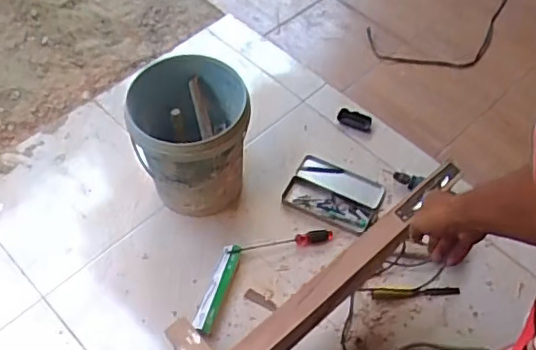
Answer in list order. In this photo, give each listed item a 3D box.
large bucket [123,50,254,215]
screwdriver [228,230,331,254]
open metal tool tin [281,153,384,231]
[{"bbox_3d":[-0.206,-0.094,1.573,0.291,0.348,0.292,1,55,-1],"label":"large bucket"},{"bbox_3d":[0.038,0.184,1.594,0.290,0.031,0.037,-10,55,-8],"label":"screwdriver"},{"bbox_3d":[0.196,0.050,1.717,0.257,0.034,0.205,19,57,13],"label":"open metal tool tin"}]

